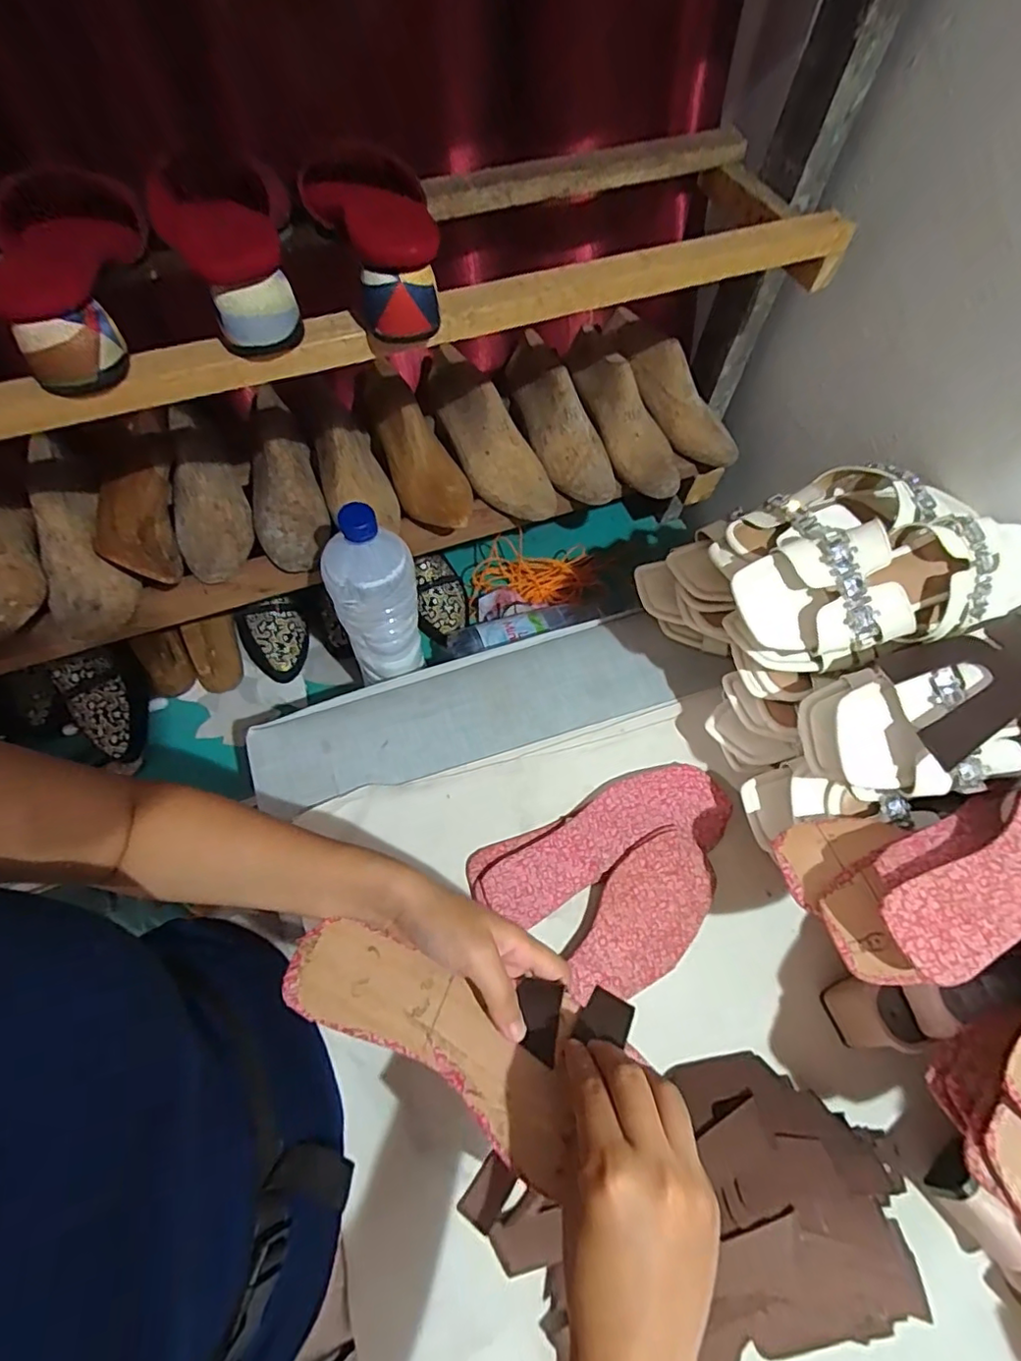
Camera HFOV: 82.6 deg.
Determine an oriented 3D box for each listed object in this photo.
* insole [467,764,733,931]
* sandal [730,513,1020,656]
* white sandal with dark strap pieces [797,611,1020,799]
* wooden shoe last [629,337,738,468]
[{"bbox_3d":[0.084,0.147,0.534,0.245,0.018,0.080,-18,65,-12],"label":"insole"},{"bbox_3d":[0.312,-0.080,0.462,0.270,0.068,0.093,-13,64,-10],"label":"sandal"},{"bbox_3d":[0.359,0.015,0.443,0.251,0.084,0.111,-16,65,-11],"label":"white sandal with dark strap pieces"},{"bbox_3d":[0.207,-0.325,0.694,0.058,0.059,0.171,-37,92,-20],"label":"wooden shoe last"}]

